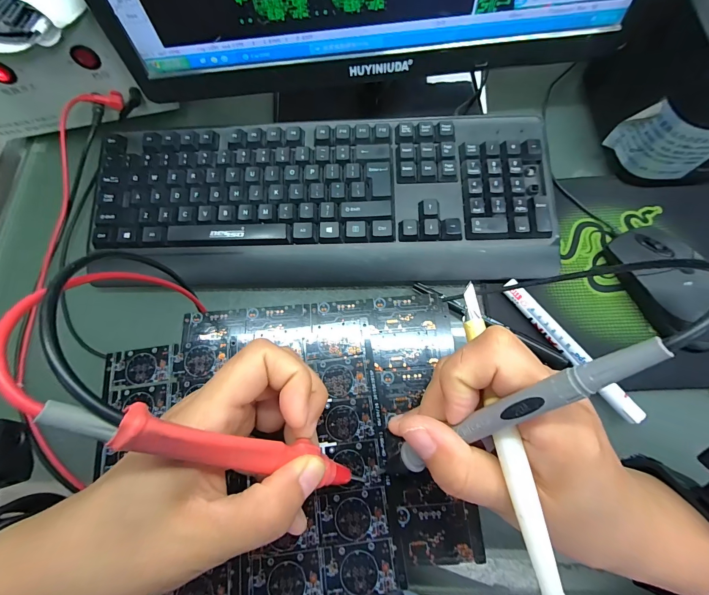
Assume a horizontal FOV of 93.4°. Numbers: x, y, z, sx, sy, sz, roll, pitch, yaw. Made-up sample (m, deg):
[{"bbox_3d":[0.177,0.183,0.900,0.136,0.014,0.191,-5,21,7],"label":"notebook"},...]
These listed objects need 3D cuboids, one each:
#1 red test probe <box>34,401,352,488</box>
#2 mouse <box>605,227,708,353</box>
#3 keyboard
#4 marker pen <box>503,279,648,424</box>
[{"bbox_3d":[-0.046,0.061,0.134,0.015,0.129,0.014,5,66,50],"label":"red test probe"},{"bbox_3d":[0.275,-0.012,0.286,0.057,0.037,0.114,-27,74,-6],"label":"mouse"},{"bbox_3d":[-0.031,-0.094,0.322,0.424,0.039,0.157,-1,73,2],"label":"keyboard"},{"bbox_3d":[0.180,0.043,0.284,0.014,0.016,0.141,-36,75,-9],"label":"marker pen"}]

